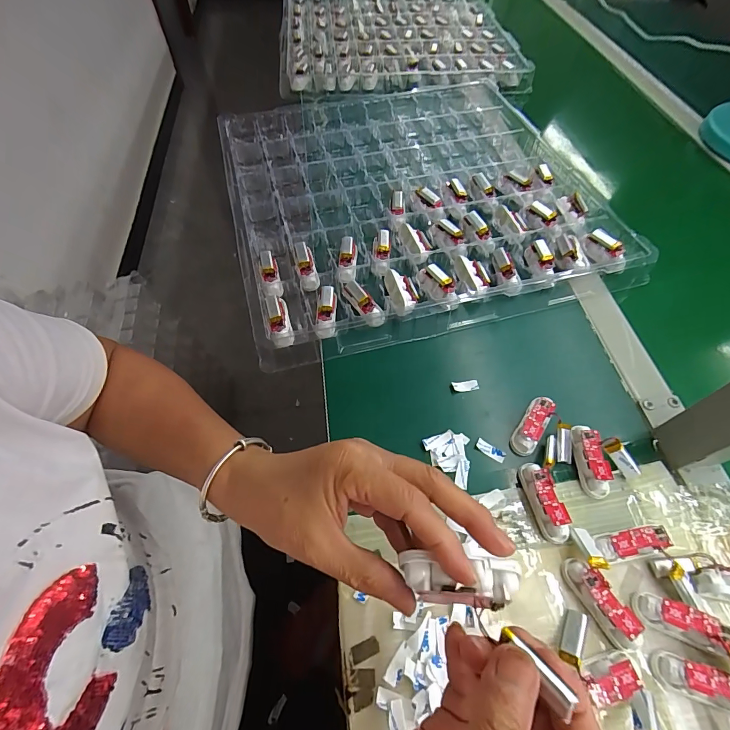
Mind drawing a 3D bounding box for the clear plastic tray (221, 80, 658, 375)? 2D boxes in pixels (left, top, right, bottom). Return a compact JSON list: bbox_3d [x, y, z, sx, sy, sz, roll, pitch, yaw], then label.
[{"bbox_3d":[0.056,-0.239,0.521,0.449,0.034,0.469,-14,59,-9],"label":"clear plastic tray"}]

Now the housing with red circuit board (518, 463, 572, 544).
[{"bbox_3d":[0.148,0.111,0.312,0.018,0.020,0.062,-11,59,-7],"label":"housing with red circuit board"}]

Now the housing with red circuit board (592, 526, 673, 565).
[{"bbox_3d":[0.205,0.140,0.293,0.053,0.021,0.020,-6,58,-4],"label":"housing with red circuit board"}]

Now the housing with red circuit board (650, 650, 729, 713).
[{"bbox_3d":[0.223,0.209,0.250,0.053,0.020,0.021,18,61,14],"label":"housing with red circuit board"}]

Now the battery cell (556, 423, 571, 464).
[{"bbox_3d":[0.177,0.070,0.338,0.013,0.004,0.034,7,78,4],"label":"battery cell"}]

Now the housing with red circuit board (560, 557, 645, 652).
[{"bbox_3d":[0.171,0.171,0.274,0.017,0.019,0.060,-26,62,-15],"label":"housing with red circuit board"}]

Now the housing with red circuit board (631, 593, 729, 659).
[{"bbox_3d":[0.224,0.181,0.266,0.054,0.021,0.020,22,61,13],"label":"housing with red circuit board"}]

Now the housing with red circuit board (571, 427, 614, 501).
[{"bbox_3d":[0.196,0.082,0.331,0.019,0.020,0.060,-2,58,-2],"label":"housing with red circuit board"}]

